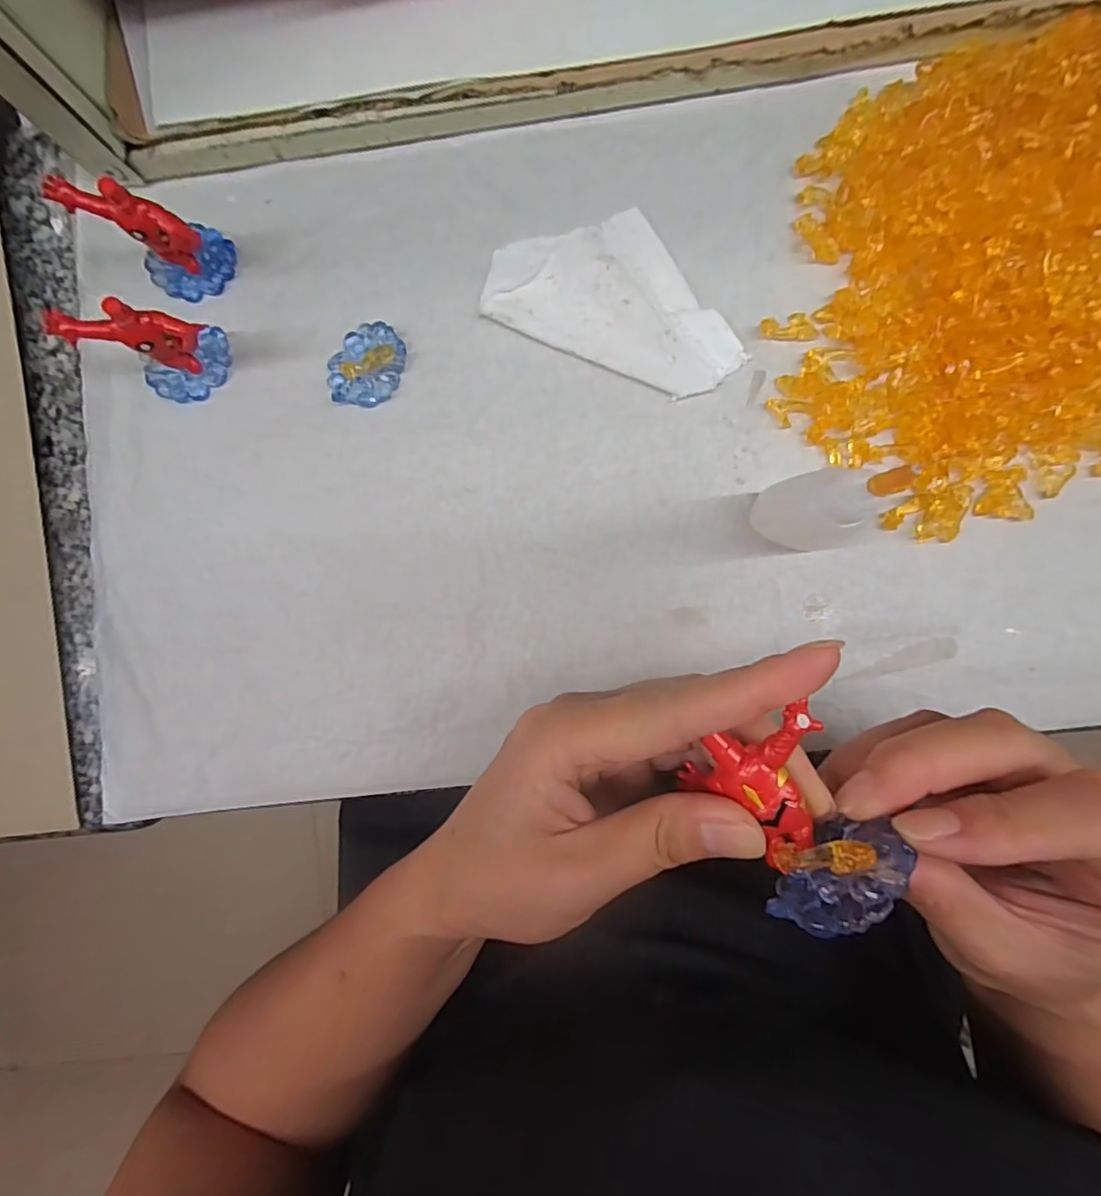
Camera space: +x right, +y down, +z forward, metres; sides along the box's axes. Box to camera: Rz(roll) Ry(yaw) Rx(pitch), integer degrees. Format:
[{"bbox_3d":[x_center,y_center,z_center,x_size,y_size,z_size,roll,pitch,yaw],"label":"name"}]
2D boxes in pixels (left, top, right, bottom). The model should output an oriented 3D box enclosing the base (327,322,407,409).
[{"bbox_3d":[-0.079,-0.100,0.236,0.031,0.011,0.035,9,91,3],"label":"base"}]

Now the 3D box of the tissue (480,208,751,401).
[{"bbox_3d":[0.029,-0.126,0.231,0.107,0.007,0.060,25,92,3],"label":"tissue"}]

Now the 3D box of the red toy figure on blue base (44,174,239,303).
[{"bbox_3d":[-0.154,-0.143,0.219,0.034,0.051,0.032,38,93,2],"label":"red toy figure on blue base"}]

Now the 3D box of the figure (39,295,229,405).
[{"bbox_3d":[-0.157,-0.101,0.218,0.029,0.049,0.034,28,92,3],"label":"figure"}]

